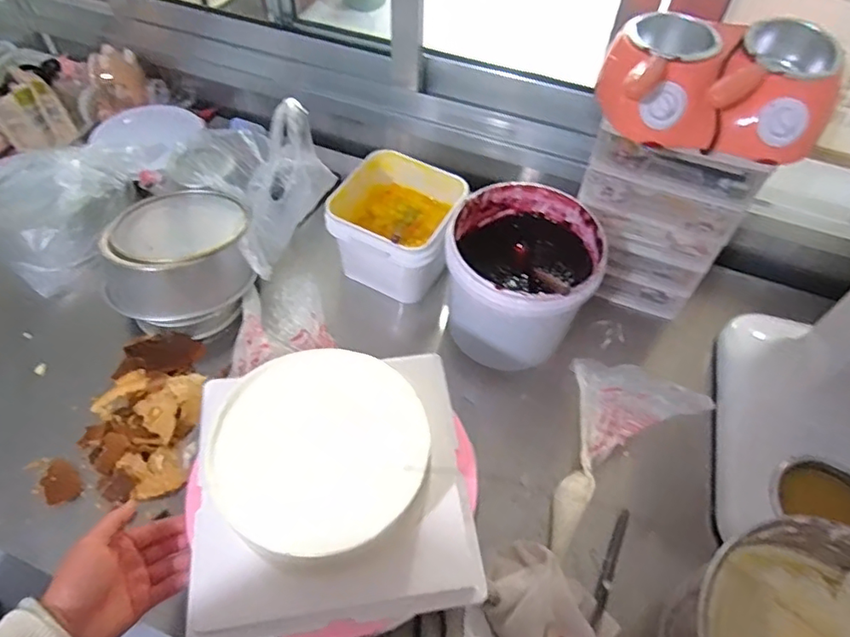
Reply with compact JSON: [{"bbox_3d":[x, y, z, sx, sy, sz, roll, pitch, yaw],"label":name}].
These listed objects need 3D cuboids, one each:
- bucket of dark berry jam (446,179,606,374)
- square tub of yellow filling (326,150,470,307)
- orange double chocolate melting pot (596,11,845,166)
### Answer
[{"bbox_3d":[0.127,-0.049,0.787,0.189,0.181,0.197,1,55,-2],"label":"bucket of dark berry jam"},{"bbox_3d":[-0.040,-0.137,0.871,0.173,0.131,0.178,17,56,10],"label":"square tub of yellow filling"},{"bbox_3d":[0.316,-0.251,0.620,0.224,0.094,0.138,6,55,2],"label":"orange double chocolate melting pot"}]

